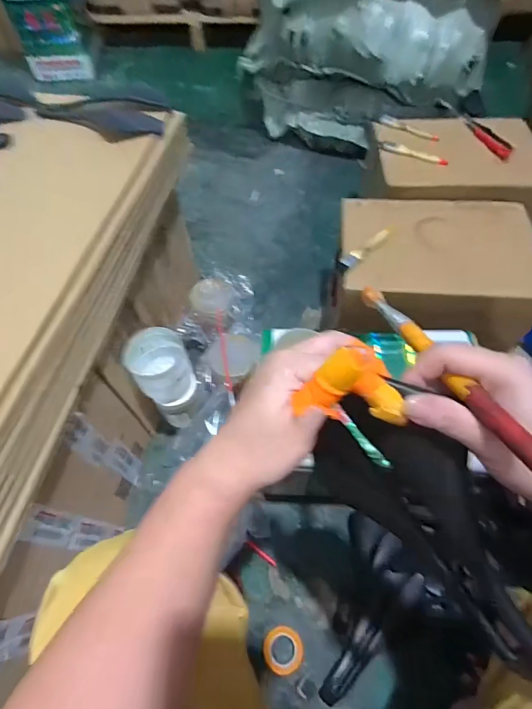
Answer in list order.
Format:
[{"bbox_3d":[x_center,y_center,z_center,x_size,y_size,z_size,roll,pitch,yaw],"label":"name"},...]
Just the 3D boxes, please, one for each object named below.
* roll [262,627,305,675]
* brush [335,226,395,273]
[{"bbox_3d":[0.029,0.481,0.639,0.064,0.023,0.063,-1,59,2],"label":"roll"},{"bbox_3d":[0.187,-0.204,0.727,0.029,0.016,0.150,40,68,22],"label":"brush"}]

